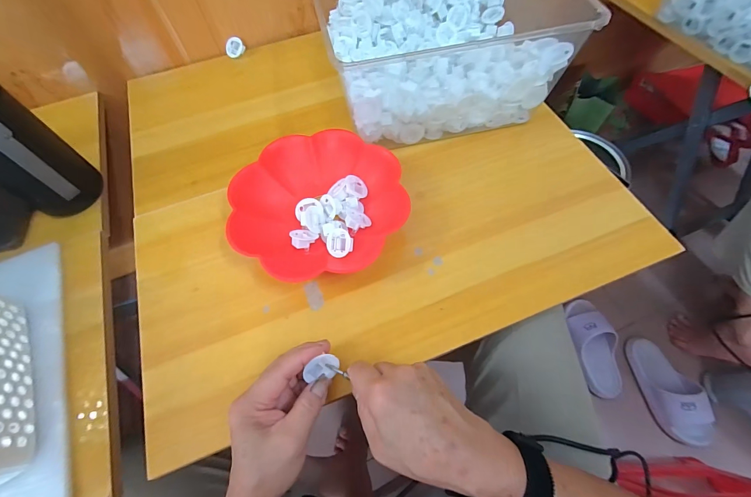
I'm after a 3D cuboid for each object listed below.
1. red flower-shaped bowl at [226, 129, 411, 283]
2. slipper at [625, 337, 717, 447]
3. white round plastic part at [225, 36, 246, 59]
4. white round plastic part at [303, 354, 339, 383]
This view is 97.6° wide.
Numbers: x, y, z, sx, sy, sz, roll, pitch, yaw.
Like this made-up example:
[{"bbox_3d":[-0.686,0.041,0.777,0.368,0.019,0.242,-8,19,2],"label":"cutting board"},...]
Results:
[{"bbox_3d":[-0.068,-0.052,0.395,0.193,0.047,0.183,-1,62,2],"label":"red flower-shaped bowl"},{"bbox_3d":[0.654,0.309,0.732,0.091,0.066,0.224,-7,62,-1],"label":"slipper"},{"bbox_3d":[-0.244,-0.348,0.571,0.032,0.029,0.008,-32,34,5],"label":"white round plastic part"},{"bbox_3d":[-0.047,0.105,0.294,0.028,0.021,0.008,3,16,-27],"label":"white round plastic part"}]

